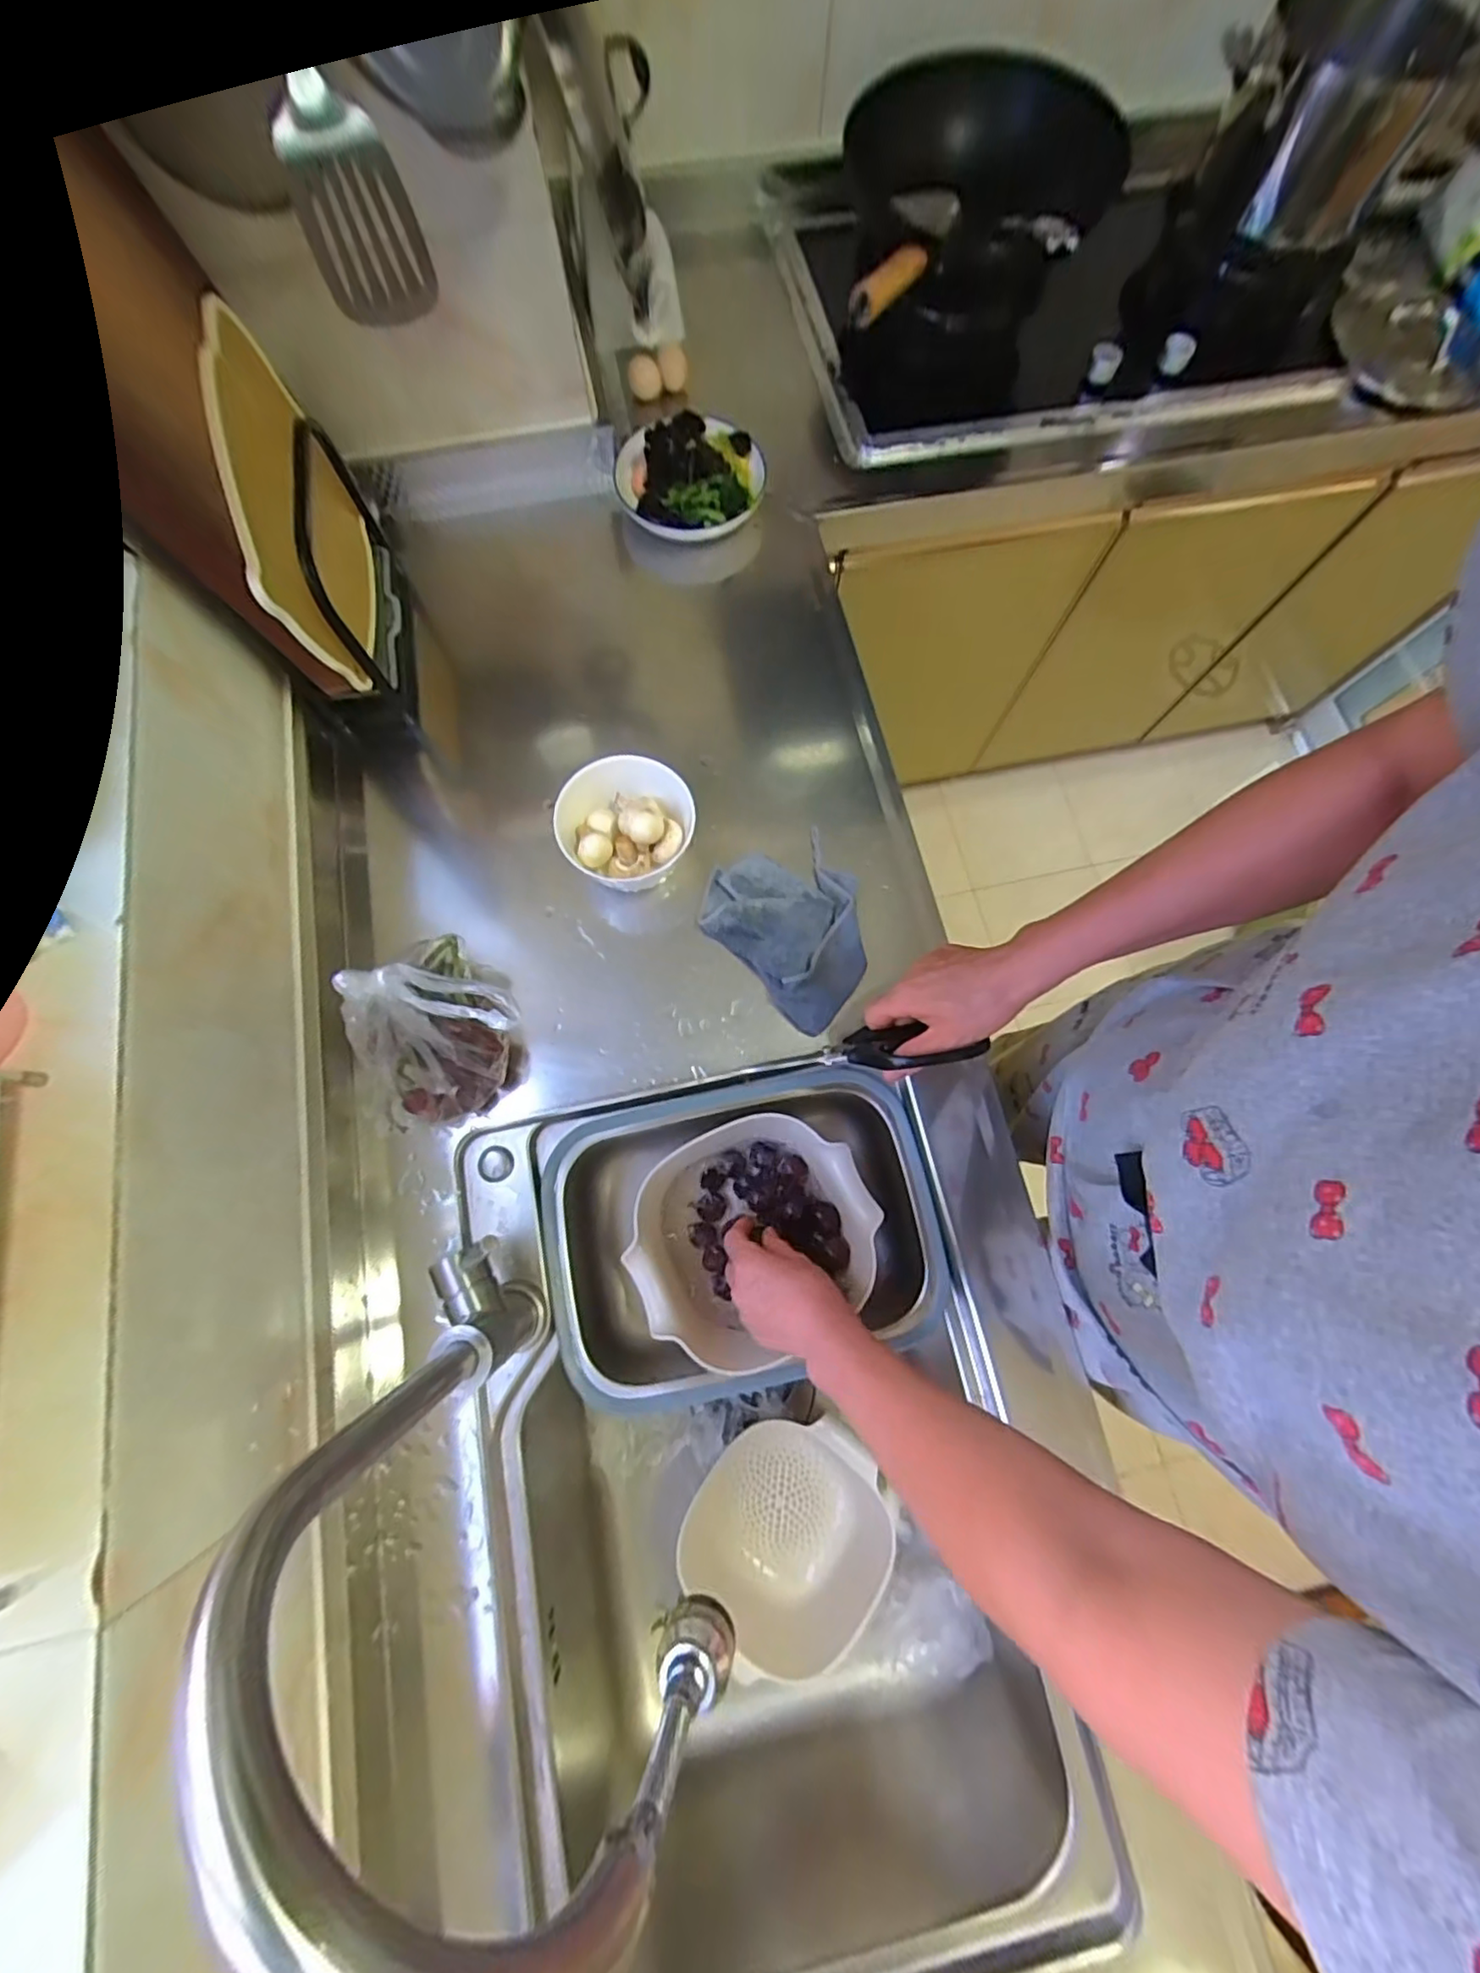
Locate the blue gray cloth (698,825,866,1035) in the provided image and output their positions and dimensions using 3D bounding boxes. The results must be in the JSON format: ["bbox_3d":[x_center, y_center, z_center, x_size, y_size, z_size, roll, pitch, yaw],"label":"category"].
[{"bbox_3d":[0.057,-0.065,0.603,0.144,0.034,0.176,-42,79,-11],"label":"blue gray cloth"}]

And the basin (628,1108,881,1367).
[{"bbox_3d":[0.011,0.227,0.591,0.217,0.074,0.183,-27,77,-8],"label":"basin"}]

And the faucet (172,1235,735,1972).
[{"bbox_3d":[-0.127,0.282,0.340,0.289,0.357,0.055,42,78,10],"label":"faucet"}]

